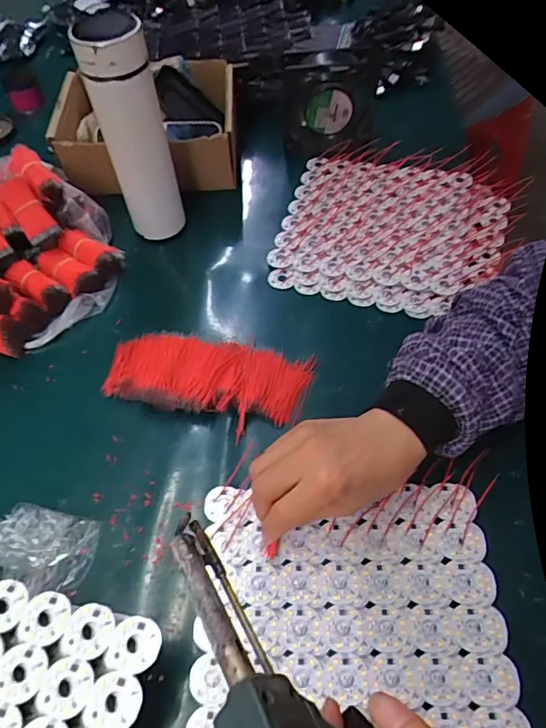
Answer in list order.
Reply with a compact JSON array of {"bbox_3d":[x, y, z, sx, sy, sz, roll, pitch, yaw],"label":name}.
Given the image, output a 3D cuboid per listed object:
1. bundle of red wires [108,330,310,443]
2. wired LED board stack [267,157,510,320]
[{"bbox_3d":[-0.065,0.009,0.479,0.199,0.030,0.081,6,55,6],"label":"bundle of red wires"},{"bbox_3d":[0.141,-0.160,0.602,0.252,0.027,0.235,14,57,11],"label":"wired LED board stack"}]

